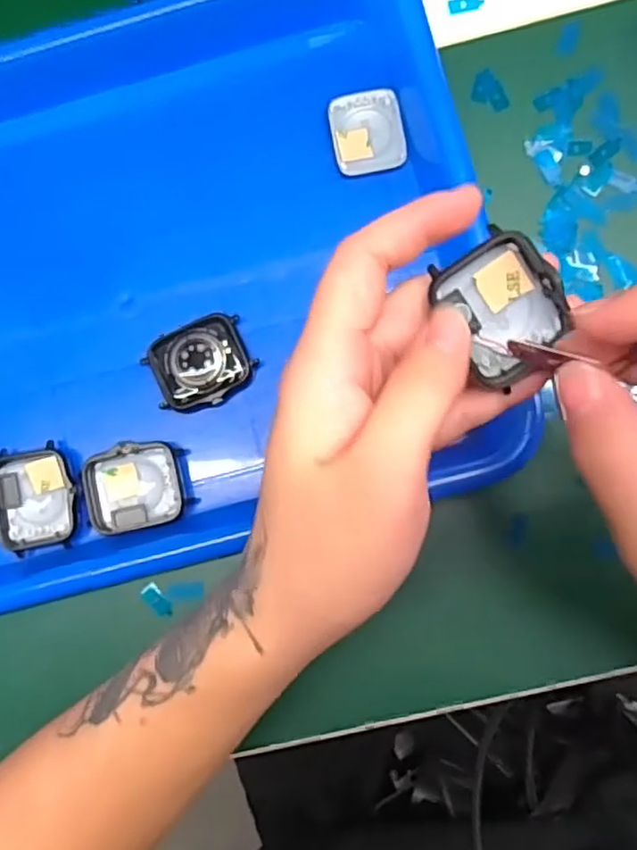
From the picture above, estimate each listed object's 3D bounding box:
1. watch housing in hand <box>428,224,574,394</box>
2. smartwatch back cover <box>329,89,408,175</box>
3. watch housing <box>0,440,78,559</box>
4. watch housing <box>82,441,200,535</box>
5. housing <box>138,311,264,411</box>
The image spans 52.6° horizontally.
[{"bbox_3d":[0.061,-0.039,0.213,0.035,0.011,0.045,-32,104,1],"label":"watch housing in hand"},{"bbox_3d":[0.023,-0.138,0.304,0.032,0.006,0.038,-10,84,4],"label":"smartwatch back cover"},{"bbox_3d":[-0.130,0.034,0.296,0.038,0.008,0.046,-8,84,4],"label":"watch housing"},{"bbox_3d":[-0.082,0.028,0.294,0.045,0.010,0.038,-12,84,4],"label":"watch housing"},{"bbox_3d":[-0.054,-0.028,0.296,0.046,0.009,0.038,-24,83,3],"label":"housing"}]

